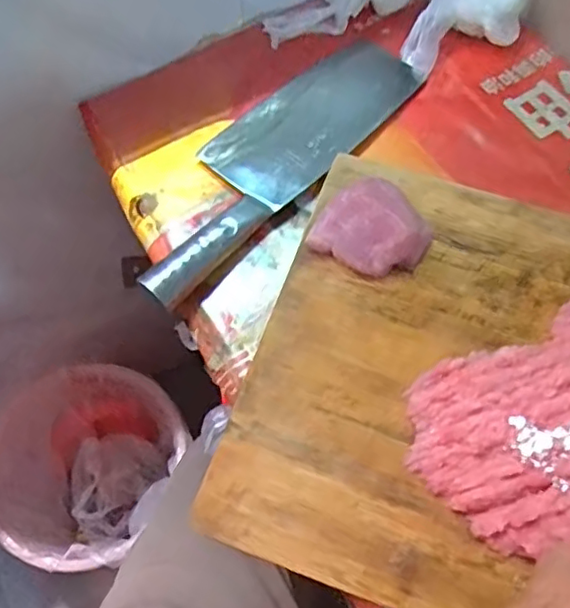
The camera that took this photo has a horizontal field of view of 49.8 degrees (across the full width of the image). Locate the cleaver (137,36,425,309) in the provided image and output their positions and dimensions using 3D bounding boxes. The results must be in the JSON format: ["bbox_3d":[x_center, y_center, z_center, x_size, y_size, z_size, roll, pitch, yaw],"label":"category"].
[{"bbox_3d":[-0.009,-0.124,0.496,0.092,0.022,0.305,38,71,17],"label":"cleaver"}]

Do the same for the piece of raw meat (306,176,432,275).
[{"bbox_3d":[0.064,-0.054,0.437,0.077,0.025,0.061,24,67,12],"label":"piece of raw meat"}]

